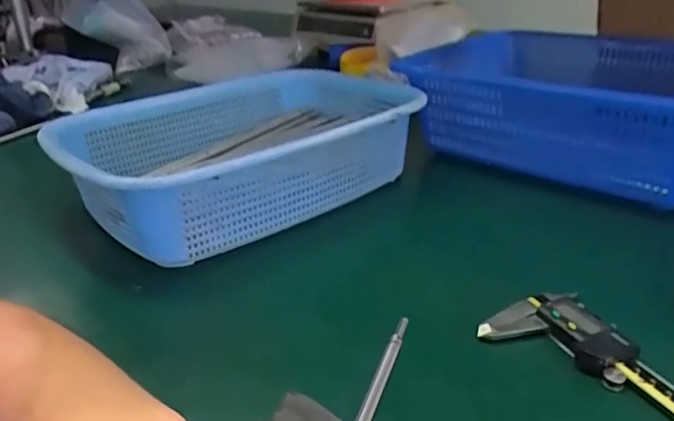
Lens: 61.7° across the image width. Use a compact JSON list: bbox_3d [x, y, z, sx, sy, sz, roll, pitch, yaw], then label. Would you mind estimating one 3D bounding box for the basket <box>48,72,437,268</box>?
[{"bbox_3d":[-0.081,-0.054,0.554,0.323,0.095,0.207,-18,31,-26],"label":"basket"}]

